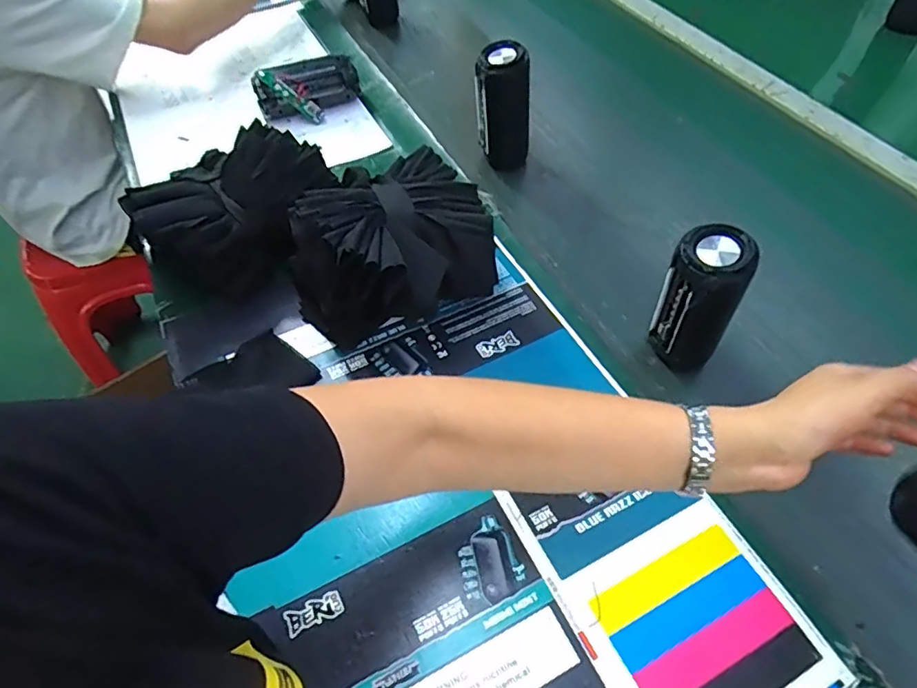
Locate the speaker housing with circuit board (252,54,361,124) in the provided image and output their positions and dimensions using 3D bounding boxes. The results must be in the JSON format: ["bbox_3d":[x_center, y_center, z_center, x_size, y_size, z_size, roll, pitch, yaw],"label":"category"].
[{"bbox_3d":[-0.213,-0.365,0.786,0.143,0.061,0.052,-30,59,-17],"label":"speaker housing with circuit board"}]

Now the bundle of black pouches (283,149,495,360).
[{"bbox_3d":[-0.075,-0.099,0.564,0.192,0.125,0.184,-26,58,-15],"label":"bundle of black pouches"}]

